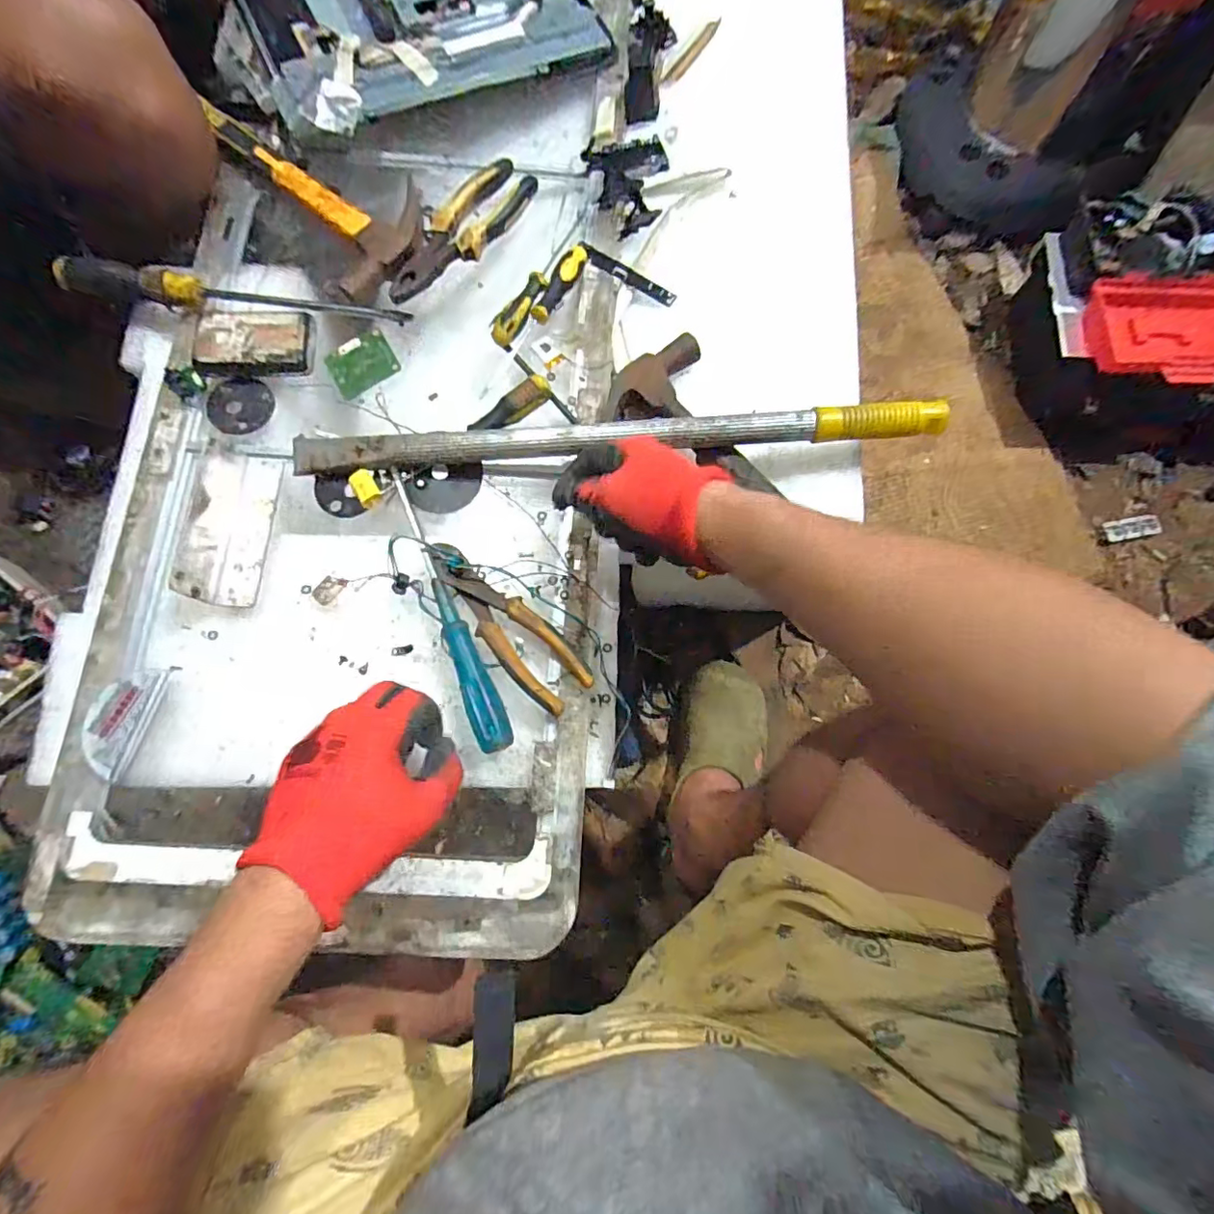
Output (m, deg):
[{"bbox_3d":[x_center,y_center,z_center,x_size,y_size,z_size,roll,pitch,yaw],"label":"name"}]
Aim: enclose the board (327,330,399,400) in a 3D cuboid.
[{"bbox_3d":[-0.224,-0.222,0.506,0.059,0.005,0.049,-34,80,-8],"label":"board"}]

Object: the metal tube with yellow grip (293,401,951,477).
[{"bbox_3d":[0.005,-0.140,0.458,0.531,0.026,0.029,-3,77,3],"label":"metal tube with yellow grip"}]

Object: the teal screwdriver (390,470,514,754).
[{"bbox_3d":[-0.128,-0.001,0.449,0.026,0.025,0.242,-22,78,-6],"label":"teal screwdriver"}]

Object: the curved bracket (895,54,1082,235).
[{"bbox_3d":[0.621,-0.777,0.953,0.122,0.107,0.395,-26,79,-7],"label":"curved bracket"}]

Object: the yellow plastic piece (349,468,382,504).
[{"bbox_3d":[-0.205,-0.101,0.468,0.018,0.013,0.027,-32,80,-8],"label":"yellow plastic piece"}]

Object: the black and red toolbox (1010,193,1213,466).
[{"bbox_3d":[0.840,-0.390,0.797,0.412,0.168,0.278,5,77,0],"label":"black and red toolbox"}]

